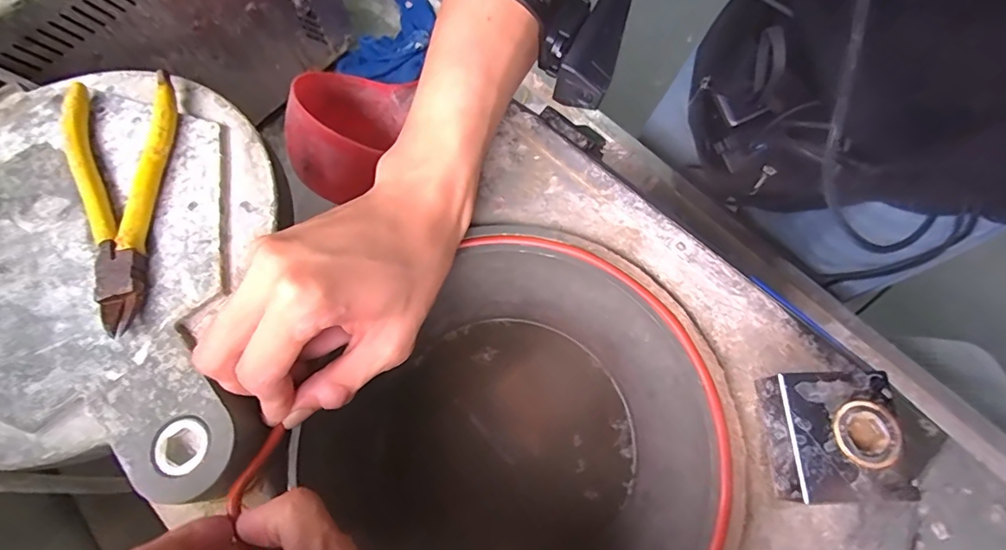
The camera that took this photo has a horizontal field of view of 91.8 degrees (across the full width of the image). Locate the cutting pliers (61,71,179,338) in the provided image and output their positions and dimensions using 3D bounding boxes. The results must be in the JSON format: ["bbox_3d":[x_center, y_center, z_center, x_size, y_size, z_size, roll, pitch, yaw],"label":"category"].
[{"bbox_3d":[-0.196,-0.043,0.253,0.055,0.013,0.151,-17,71,-4],"label":"cutting pliers"}]

